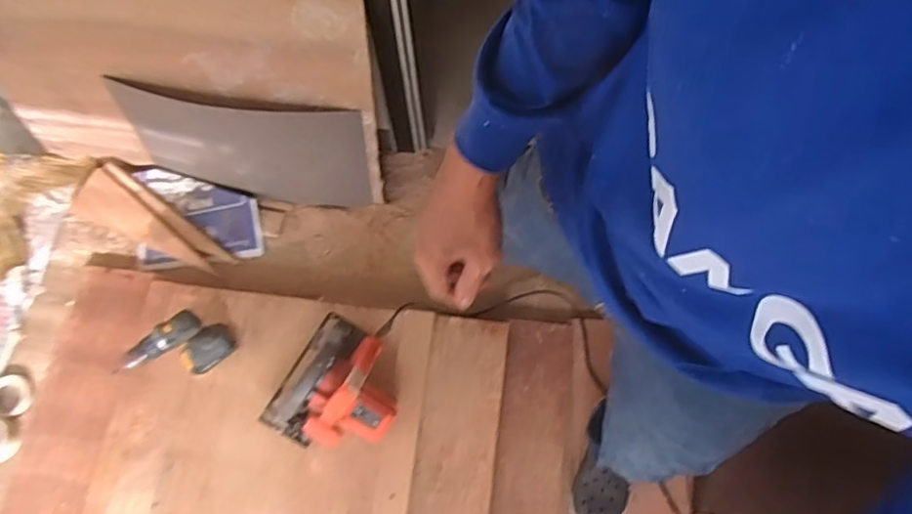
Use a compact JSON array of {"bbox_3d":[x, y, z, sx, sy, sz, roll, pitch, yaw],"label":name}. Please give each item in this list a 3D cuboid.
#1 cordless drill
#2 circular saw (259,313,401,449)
[{"bbox_3d":[-0.584,0.203,1.260,0.185,0.215,0.067,-39,74,-12],"label":"cordless drill"},{"bbox_3d":[-0.247,0.278,1.255,0.247,0.189,0.274,30,73,11],"label":"circular saw"}]

